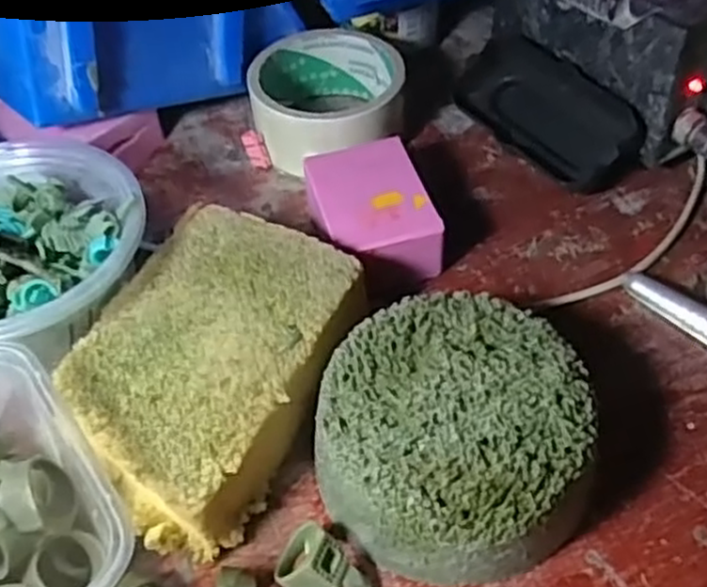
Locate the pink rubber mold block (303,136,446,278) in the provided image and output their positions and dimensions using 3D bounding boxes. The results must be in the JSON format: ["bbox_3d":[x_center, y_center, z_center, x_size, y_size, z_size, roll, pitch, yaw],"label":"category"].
[{"bbox_3d":[0.009,-0.037,0.378,0.054,0.035,0.081,-14,51,-7],"label":"pink rubber mold block"}]

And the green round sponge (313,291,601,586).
[{"bbox_3d":[0.038,0.054,0.292,0.101,0.045,0.101,-2,50,2],"label":"green round sponge"}]

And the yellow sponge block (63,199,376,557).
[{"bbox_3d":[-0.059,0.034,0.316,0.095,0.044,0.135,19,54,19],"label":"yellow sponge block"}]

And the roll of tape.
[{"bbox_3d":[-0.015,-0.108,0.430,0.084,0.043,0.088,-2,50,2],"label":"roll of tape"}]

